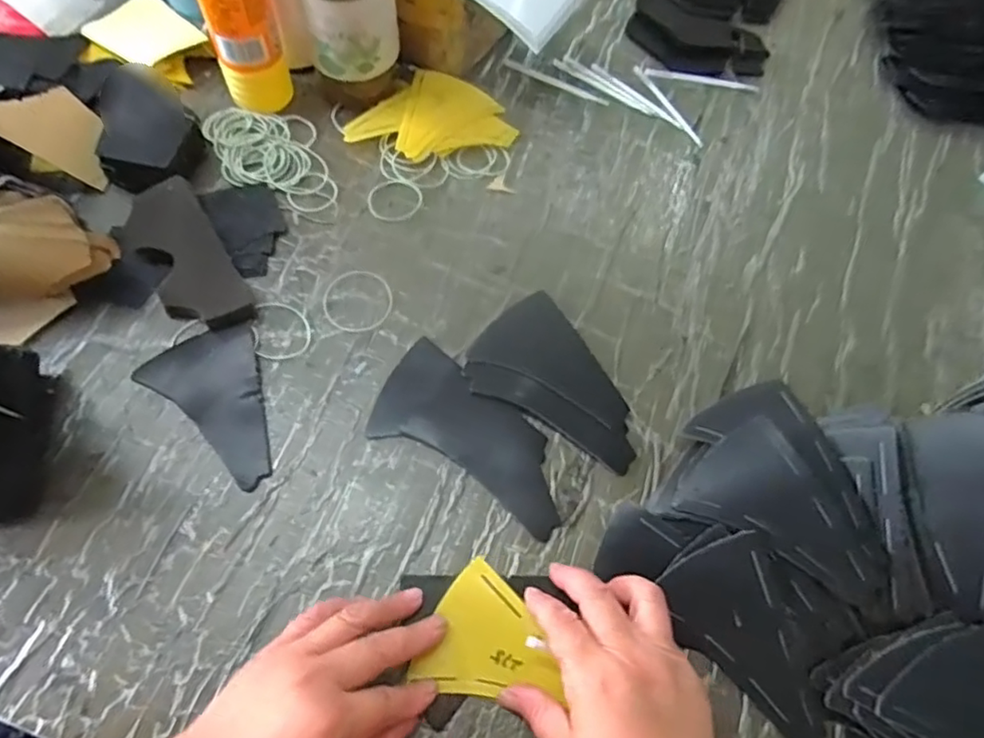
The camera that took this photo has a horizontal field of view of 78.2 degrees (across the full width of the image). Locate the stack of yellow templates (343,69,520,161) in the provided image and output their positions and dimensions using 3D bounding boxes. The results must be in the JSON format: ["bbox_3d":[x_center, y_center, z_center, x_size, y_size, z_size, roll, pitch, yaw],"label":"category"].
[{"bbox_3d":[-0.048,-0.221,0.548,0.117,0.016,0.120,34,67,12],"label":"stack of yellow templates"}]

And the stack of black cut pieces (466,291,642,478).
[{"bbox_3d":[0.055,0.009,0.451,0.139,0.009,0.090,36,68,13],"label":"stack of black cut pieces"}]

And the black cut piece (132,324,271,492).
[{"bbox_3d":[-0.202,0.029,0.425,0.078,0.004,0.120,-13,66,-10],"label":"black cut piece"}]

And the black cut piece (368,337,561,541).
[{"bbox_3d":[-0.010,0.045,0.432,0.151,0.004,0.080,28,66,10],"label":"black cut piece"}]

